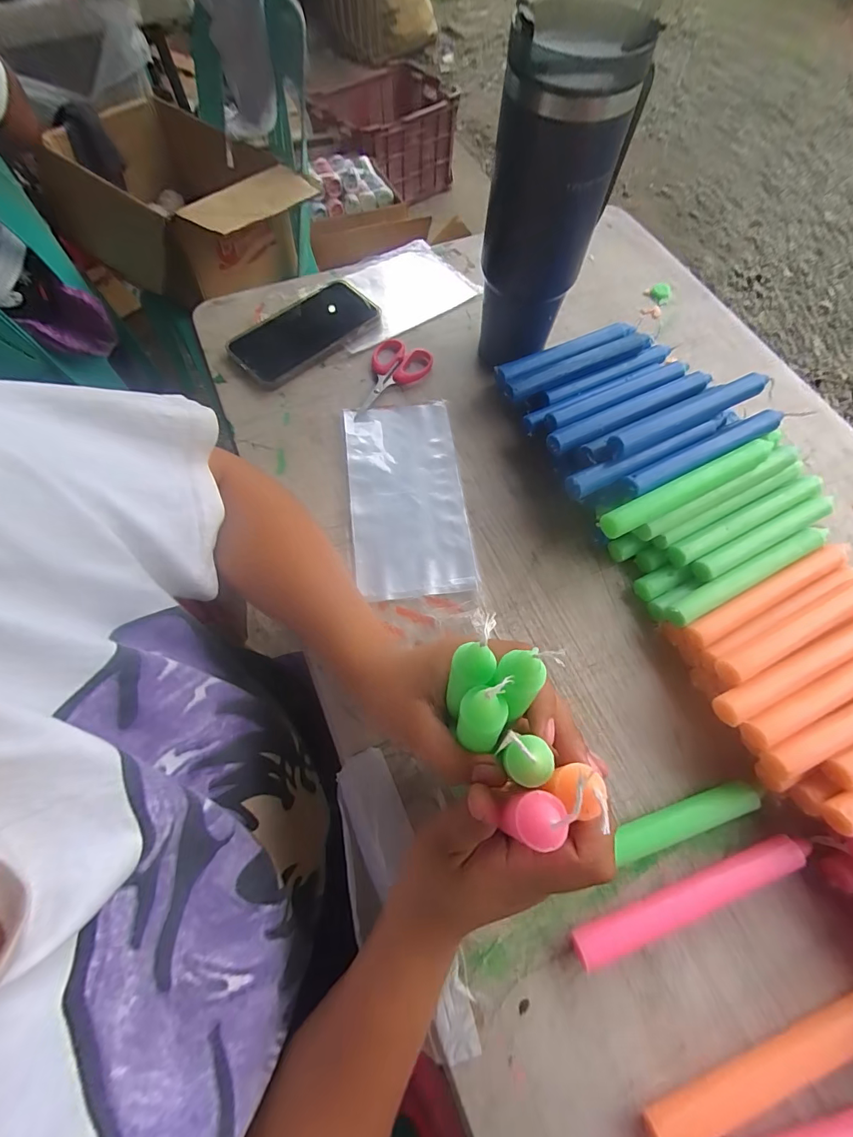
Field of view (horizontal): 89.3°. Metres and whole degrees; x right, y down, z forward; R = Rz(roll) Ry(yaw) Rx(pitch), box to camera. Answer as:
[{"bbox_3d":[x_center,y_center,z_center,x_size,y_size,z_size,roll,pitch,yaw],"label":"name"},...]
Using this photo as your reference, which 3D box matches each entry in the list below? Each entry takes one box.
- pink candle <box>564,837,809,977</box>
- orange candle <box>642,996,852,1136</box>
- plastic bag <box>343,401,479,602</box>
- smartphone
[{"bbox_3d":[0.168,0.206,0.273,0.164,0.016,0.017,-17,68,-9],"label":"pink candle"},{"bbox_3d":[0.200,0.276,0.242,0.171,0.017,0.018,-16,68,-8],"label":"orange candle"},{"bbox_3d":[-0.018,-0.068,0.389,0.098,0.008,0.195,-6,67,-4],"label":"plastic bag"},{"bbox_3d":[-0.131,-0.253,0.463,0.153,0.016,0.084,-40,73,-17],"label":"smartphone"}]

